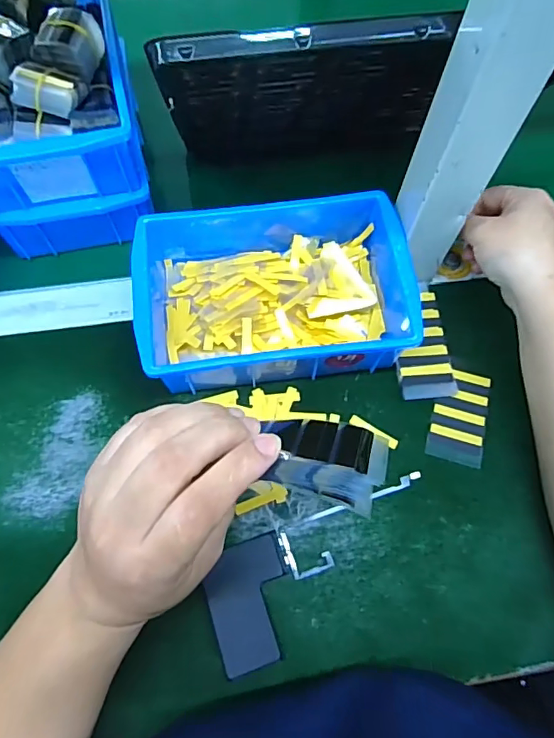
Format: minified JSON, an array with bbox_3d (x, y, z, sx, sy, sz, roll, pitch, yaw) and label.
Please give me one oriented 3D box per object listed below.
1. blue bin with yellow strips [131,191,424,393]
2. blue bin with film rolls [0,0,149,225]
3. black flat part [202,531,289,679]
[{"bbox_3d":[-0.005,-0.064,0.394,0.201,0.072,0.148,-5,68,-4],"label":"blue bin with yellow strips"},{"bbox_3d":[-0.187,-0.222,0.389,0.133,0.081,0.190,-12,69,-7],"label":"blue bin with film rolls"},{"bbox_3d":[-0.017,0.157,0.334,0.056,0.005,0.077,-16,69,-8],"label":"black flat part"}]

